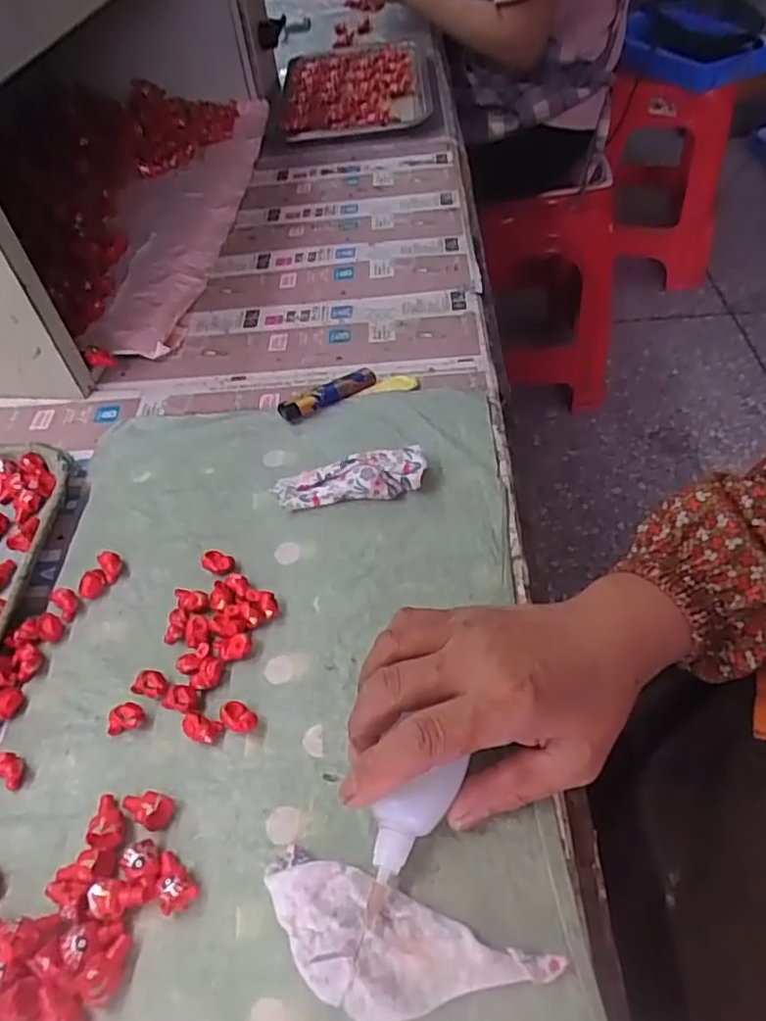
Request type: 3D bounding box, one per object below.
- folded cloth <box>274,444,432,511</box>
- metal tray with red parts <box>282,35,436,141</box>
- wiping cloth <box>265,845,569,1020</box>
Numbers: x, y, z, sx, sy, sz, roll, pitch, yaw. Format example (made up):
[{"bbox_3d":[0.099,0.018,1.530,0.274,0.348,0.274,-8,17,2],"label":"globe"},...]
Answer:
[{"bbox_3d":[-0.024,-0.022,0.451,0.104,0.023,0.028,-6,50,0],"label":"folded cloth"},{"bbox_3d":[-0.042,-0.586,0.901,0.208,0.044,0.288,-3,50,3],"label":"metal tray with red parts"},{"bbox_3d":[0.006,0.191,0.281,0.128,0.013,0.049,12,53,15],"label":"wiping cloth"}]

